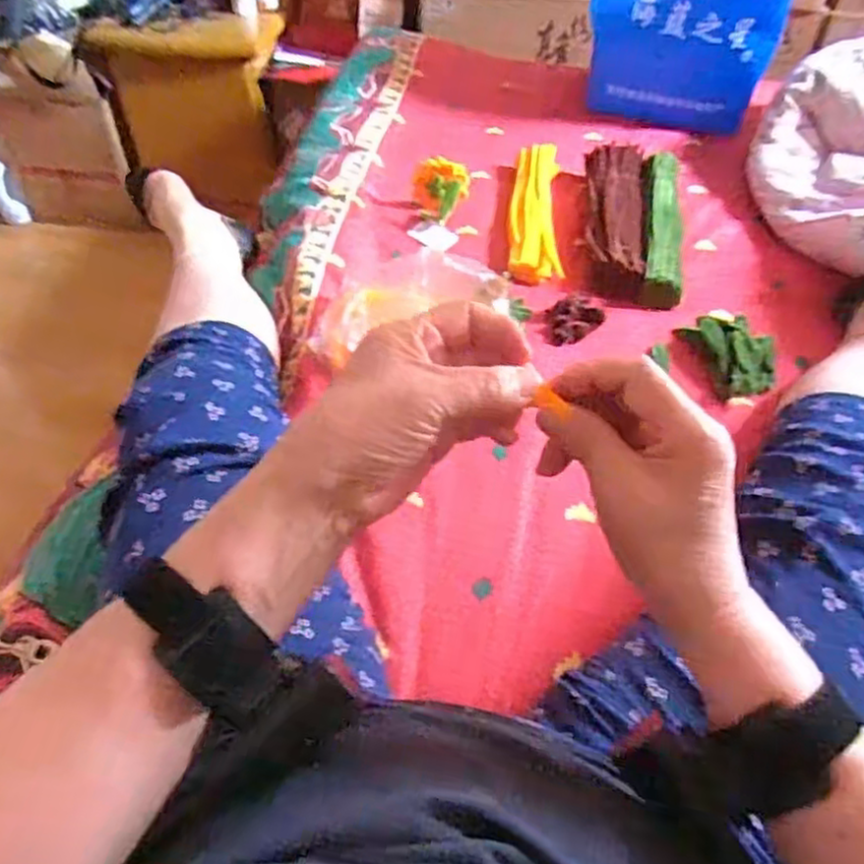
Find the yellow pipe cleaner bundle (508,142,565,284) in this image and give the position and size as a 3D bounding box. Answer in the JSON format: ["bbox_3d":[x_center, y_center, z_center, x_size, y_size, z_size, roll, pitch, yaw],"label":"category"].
[{"bbox_3d":[0.138,-0.301,0.944,0.065,0.033,0.284,4,47,3],"label":"yellow pipe cleaner bundle"}]

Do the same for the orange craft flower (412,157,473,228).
[{"bbox_3d":[0.012,-0.312,0.948,0.077,0.071,0.065,0,47,0],"label":"orange craft flower"}]

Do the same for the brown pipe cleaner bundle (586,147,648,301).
[{"bbox_3d":[0.238,-0.282,0.934,0.075,0.052,0.301,7,48,6],"label":"brown pipe cleaner bundle"}]

